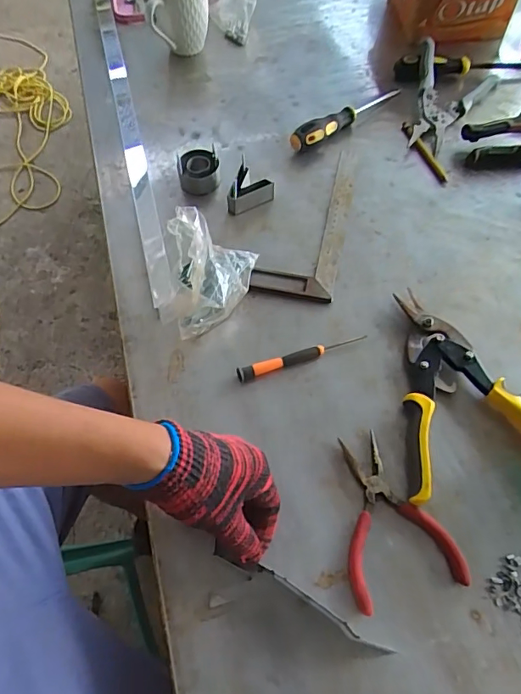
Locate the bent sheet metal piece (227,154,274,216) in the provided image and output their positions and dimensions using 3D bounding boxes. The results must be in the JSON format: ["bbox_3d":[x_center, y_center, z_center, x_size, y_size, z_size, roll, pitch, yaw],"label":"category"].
[{"bbox_3d":[-0.010,-0.200,0.620,0.051,0.036,0.064,13,63,8],"label":"bent sheet metal piece"}]

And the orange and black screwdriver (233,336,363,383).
[{"bbox_3d":[0.044,0.011,0.519,0.141,0.011,0.015,-15,63,-7],"label":"orange and black screwdriver"}]

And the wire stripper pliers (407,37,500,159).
[{"bbox_3d":[0.264,-0.364,0.697,0.121,0.043,0.199,23,65,13],"label":"wire stripper pliers"}]

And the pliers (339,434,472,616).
[{"bbox_3d":[0.115,0.152,0.446,0.101,0.011,0.143,-14,63,-6],"label":"pliers"}]

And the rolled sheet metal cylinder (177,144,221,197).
[{"bbox_3d":[-0.081,-0.231,0.638,0.054,0.035,0.054,-10,63,-4],"label":"rolled sheet metal cylinder"}]

